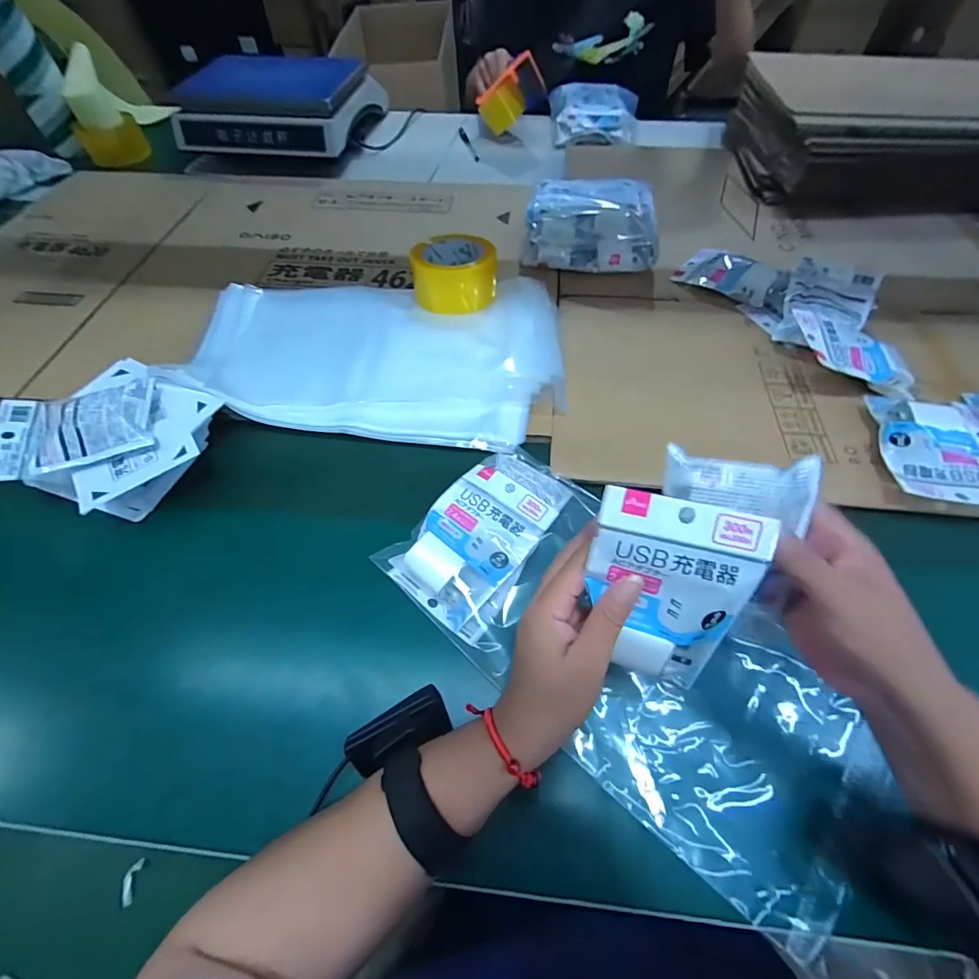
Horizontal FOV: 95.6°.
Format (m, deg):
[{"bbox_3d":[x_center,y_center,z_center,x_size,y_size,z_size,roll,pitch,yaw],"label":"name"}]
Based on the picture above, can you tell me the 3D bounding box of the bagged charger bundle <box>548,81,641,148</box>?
[{"bbox_3d":[0.214,-0.765,0.905,0.170,0.067,0.152,3,56,2],"label":"bagged charger bundle"}]

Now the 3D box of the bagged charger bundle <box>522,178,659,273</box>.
[{"bbox_3d":[0.148,-0.379,0.638,0.180,0.069,0.132,9,56,6],"label":"bagged charger bundle"}]

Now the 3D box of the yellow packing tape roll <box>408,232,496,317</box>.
[{"bbox_3d":[-0.044,-0.286,0.578,0.105,0.061,0.112,0,56,0],"label":"yellow packing tape roll"}]

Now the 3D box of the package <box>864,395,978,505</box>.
[{"bbox_3d":[0.443,-0.047,0.442,0.102,0.026,0.162,13,57,9],"label":"package"}]

